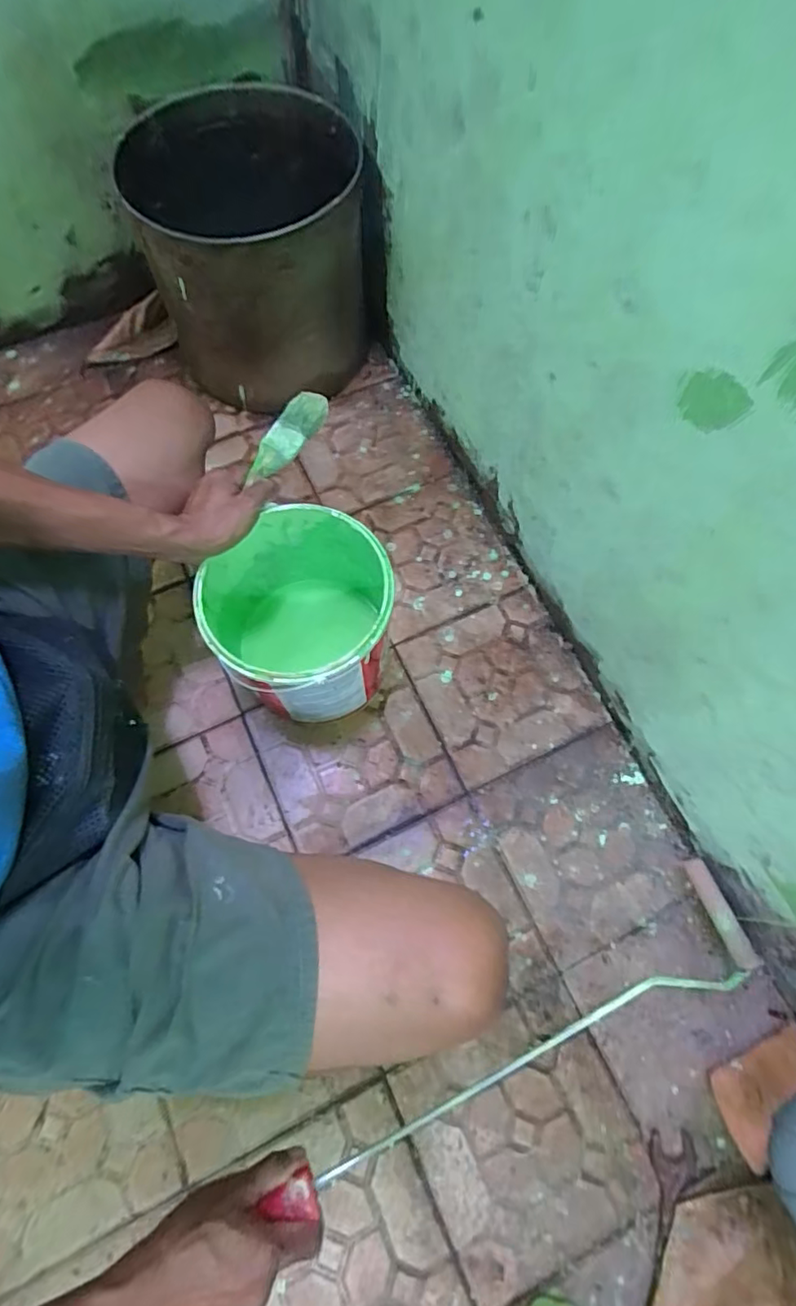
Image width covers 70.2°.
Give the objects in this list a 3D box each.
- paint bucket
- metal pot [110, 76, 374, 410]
[{"bbox_3d":[-0.097,-0.029,0.618,0.182,0.192,0.180,0,69,0],"label":"paint bucket"},{"bbox_3d":[-0.190,-0.542,0.783,0.280,0.247,0.308,-10,69,-4],"label":"metal pot"}]

